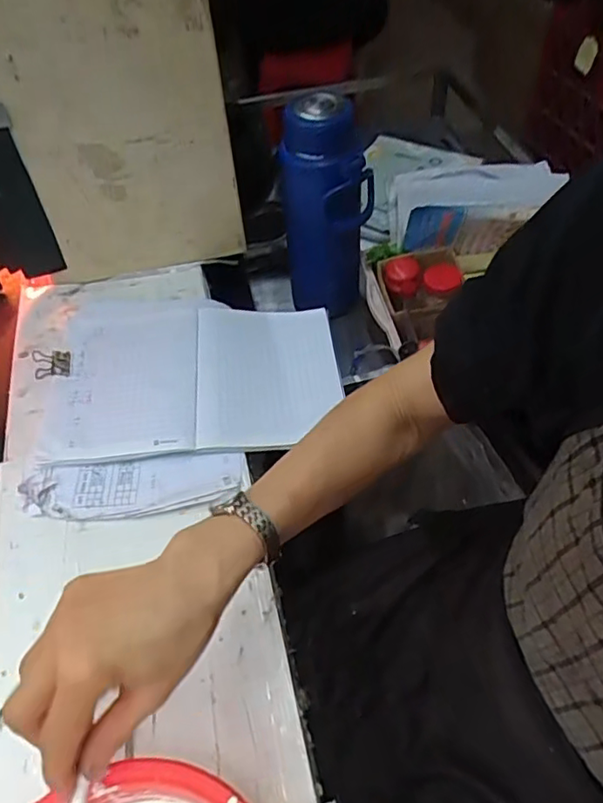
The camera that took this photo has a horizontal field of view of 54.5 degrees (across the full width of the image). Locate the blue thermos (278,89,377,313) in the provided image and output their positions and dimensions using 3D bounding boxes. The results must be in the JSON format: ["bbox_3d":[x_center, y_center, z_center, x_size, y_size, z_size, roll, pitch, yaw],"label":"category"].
[{"bbox_3d":[0.033,-0.237,0.766,0.113,0.291,0.108,0,52,4],"label":"blue thermos"}]

